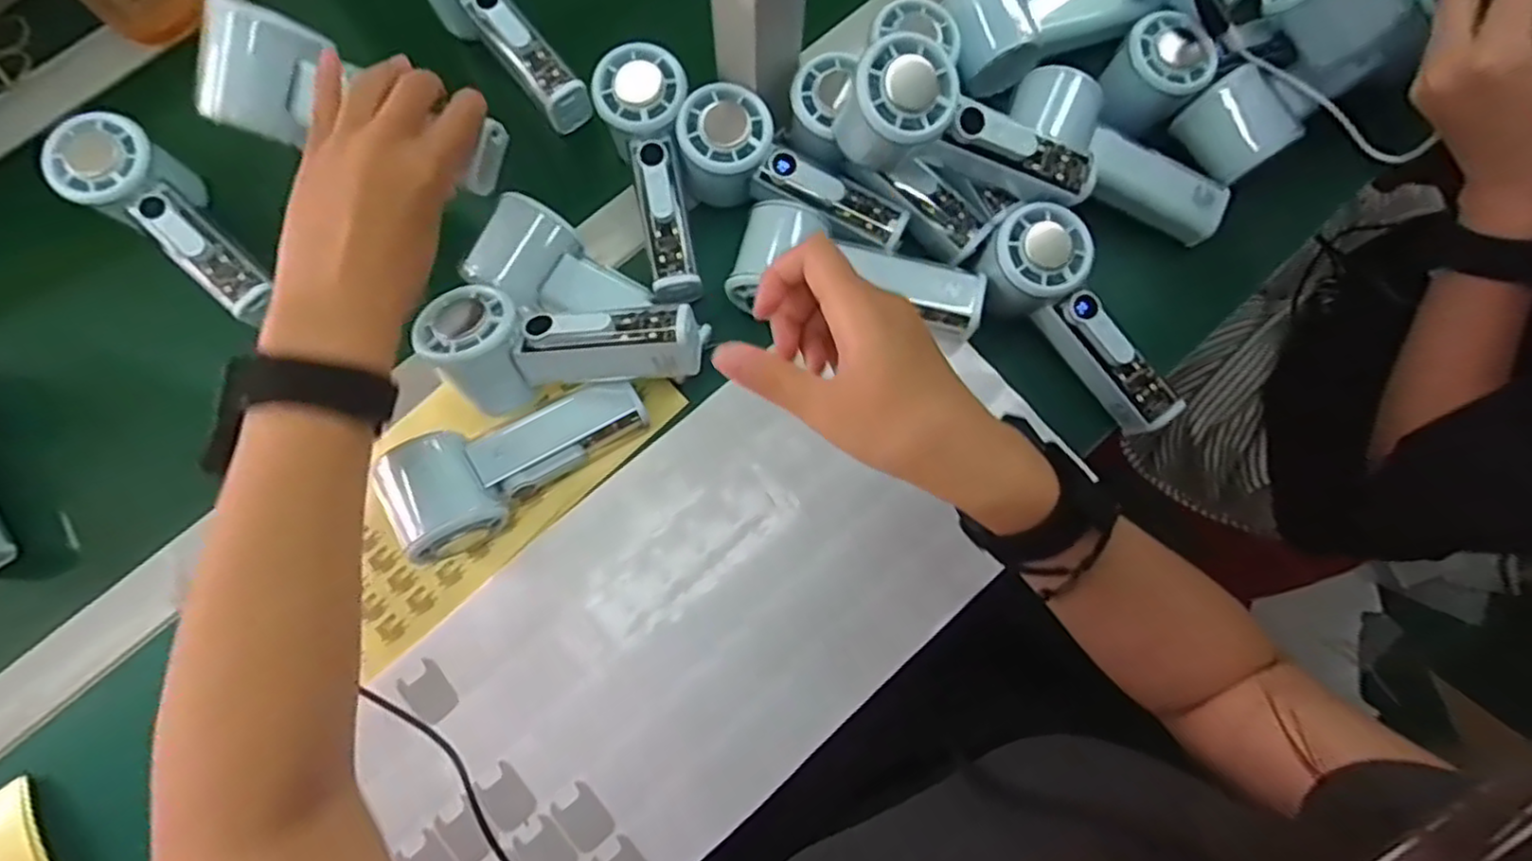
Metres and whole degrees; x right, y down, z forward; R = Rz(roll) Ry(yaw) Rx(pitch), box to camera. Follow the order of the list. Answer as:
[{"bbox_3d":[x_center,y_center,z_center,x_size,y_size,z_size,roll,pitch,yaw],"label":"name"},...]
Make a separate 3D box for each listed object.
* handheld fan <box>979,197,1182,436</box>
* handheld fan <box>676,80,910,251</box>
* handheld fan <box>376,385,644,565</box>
[{"bbox_3d":[0.193,-0.066,0.428,0.061,0.049,0.156,-38,95,-7],"label":"handheld fan"},{"bbox_3d":[0.019,-0.163,0.437,0.148,0.051,0.054,20,79,5],"label":"handheld fan"},{"bbox_3d":[-0.149,0.018,0.414,0.152,0.053,0.066,-29,79,-19],"label":"handheld fan"}]

